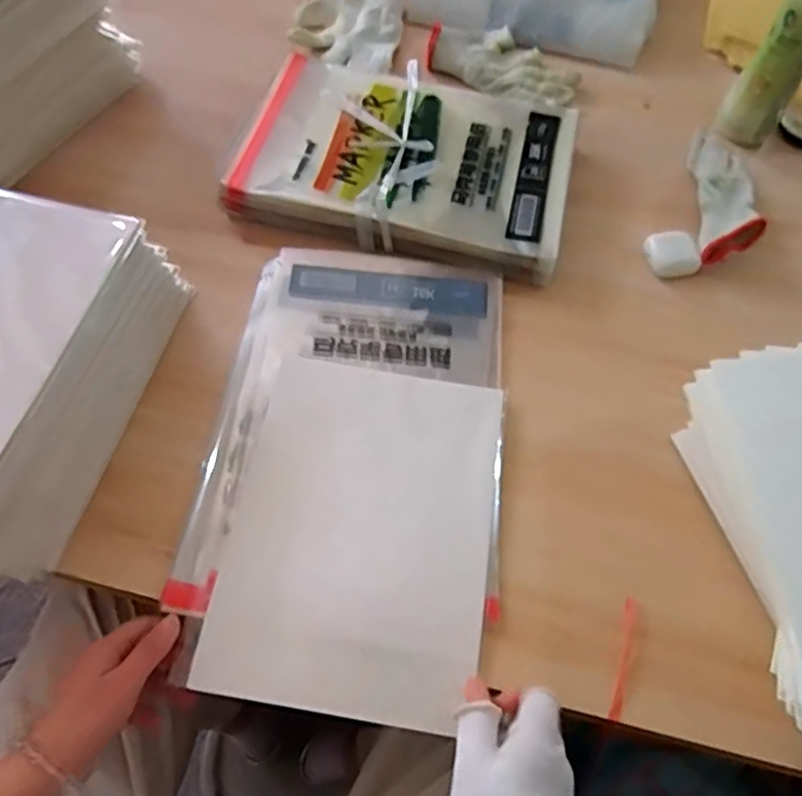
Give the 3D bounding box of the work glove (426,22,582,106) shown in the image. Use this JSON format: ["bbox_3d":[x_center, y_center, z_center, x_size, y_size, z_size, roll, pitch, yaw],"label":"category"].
[{"bbox_3d":[0.125,-0.407,0.753,0.184,0.019,0.105,27,63,11],"label":"work glove"}]

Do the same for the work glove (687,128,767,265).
[{"bbox_3d":[0.340,-0.221,0.652,0.055,0.042,0.192,10,61,2],"label":"work glove"}]

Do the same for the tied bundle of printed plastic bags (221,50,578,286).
[{"bbox_3d":[0.009,-0.251,0.648,0.331,0.039,0.233,13,61,3],"label":"tied bundle of printed plastic bags"}]

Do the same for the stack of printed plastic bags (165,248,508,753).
[{"bbox_3d":[-0.036,0.043,0.513,0.235,0.019,0.384,8,61,1],"label":"stack of printed plastic bags"}]

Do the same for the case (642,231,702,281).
[{"bbox_3d":[0.273,-0.146,0.620,0.044,0.023,0.043,-6,62,-7],"label":"case"}]

